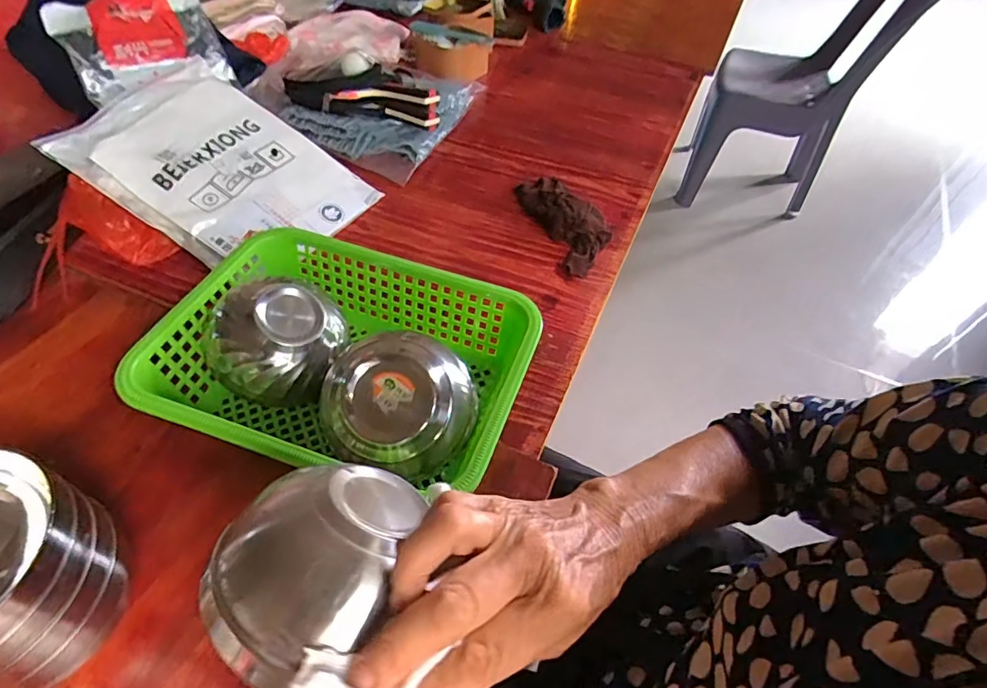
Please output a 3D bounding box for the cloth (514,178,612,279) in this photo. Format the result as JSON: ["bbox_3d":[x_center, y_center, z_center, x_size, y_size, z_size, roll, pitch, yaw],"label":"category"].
[{"bbox_3d":[0.094,-0.160,0.661,0.087,0.029,0.167,-15,54,-13],"label":"cloth"}]

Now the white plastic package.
[{"bbox_3d":[-0.333,-0.217,0.632,0.313,0.037,0.238,40,61,4],"label":"white plastic package"}]

